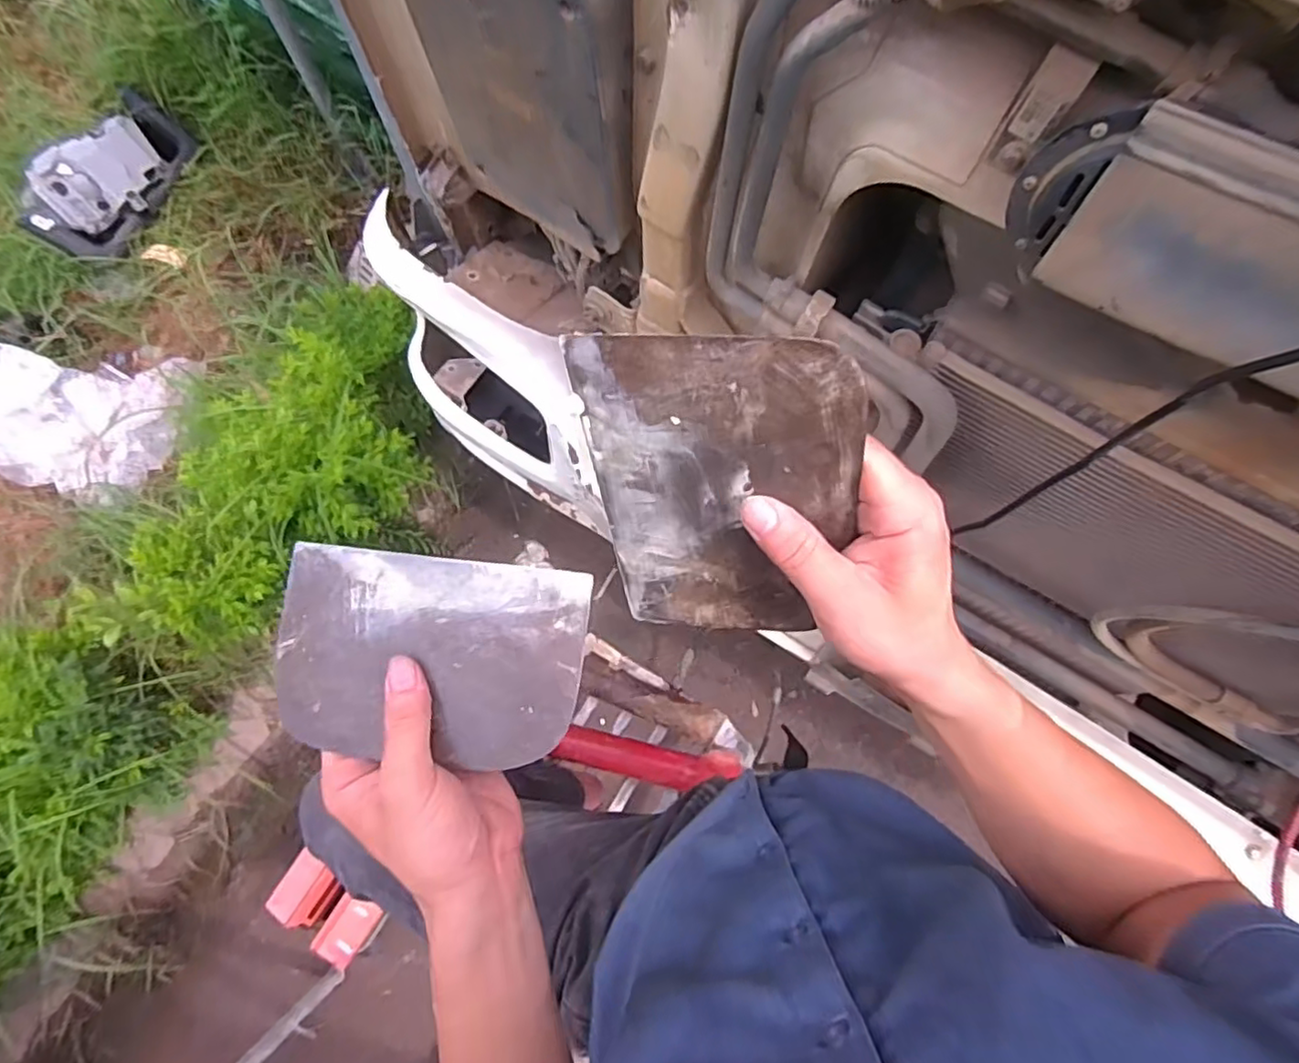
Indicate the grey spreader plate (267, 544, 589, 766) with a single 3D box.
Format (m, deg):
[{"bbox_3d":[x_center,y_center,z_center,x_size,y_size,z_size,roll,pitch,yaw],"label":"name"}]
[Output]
[{"bbox_3d":[-0.114,0.066,0.342,0.157,0.008,0.101,7,85,1],"label":"grey spreader plate"}]

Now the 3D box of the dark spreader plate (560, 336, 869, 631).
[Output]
[{"bbox_3d":[0.034,-0.009,0.304,0.114,0.181,0.004,4,49,14],"label":"dark spreader plate"}]

